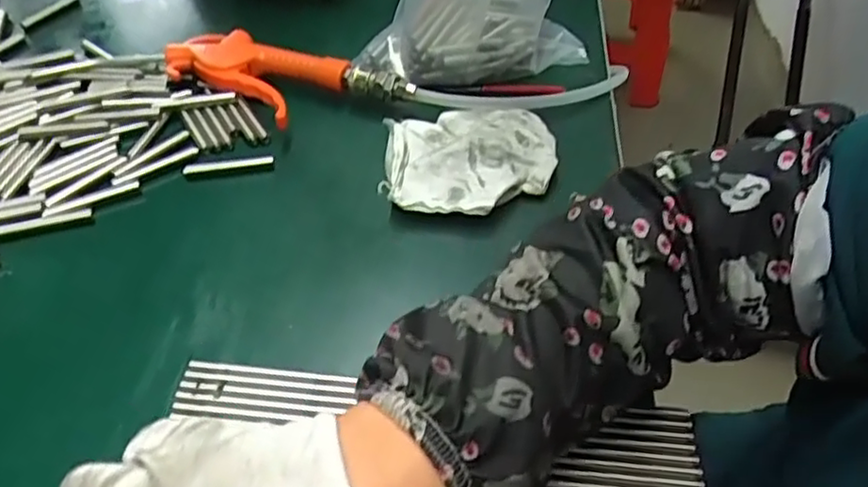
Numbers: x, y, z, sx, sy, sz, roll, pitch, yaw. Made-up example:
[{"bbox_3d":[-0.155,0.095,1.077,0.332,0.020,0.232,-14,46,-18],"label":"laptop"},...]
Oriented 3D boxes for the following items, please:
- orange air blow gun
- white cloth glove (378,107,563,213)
[{"bbox_3d":[-0.134,-0.126,0.489,0.130,0.027,0.069,28,54,23],"label":"orange air blow gun"},{"bbox_3d":[0.024,-0.058,0.434,0.108,0.022,0.099,2,48,2],"label":"white cloth glove"}]

